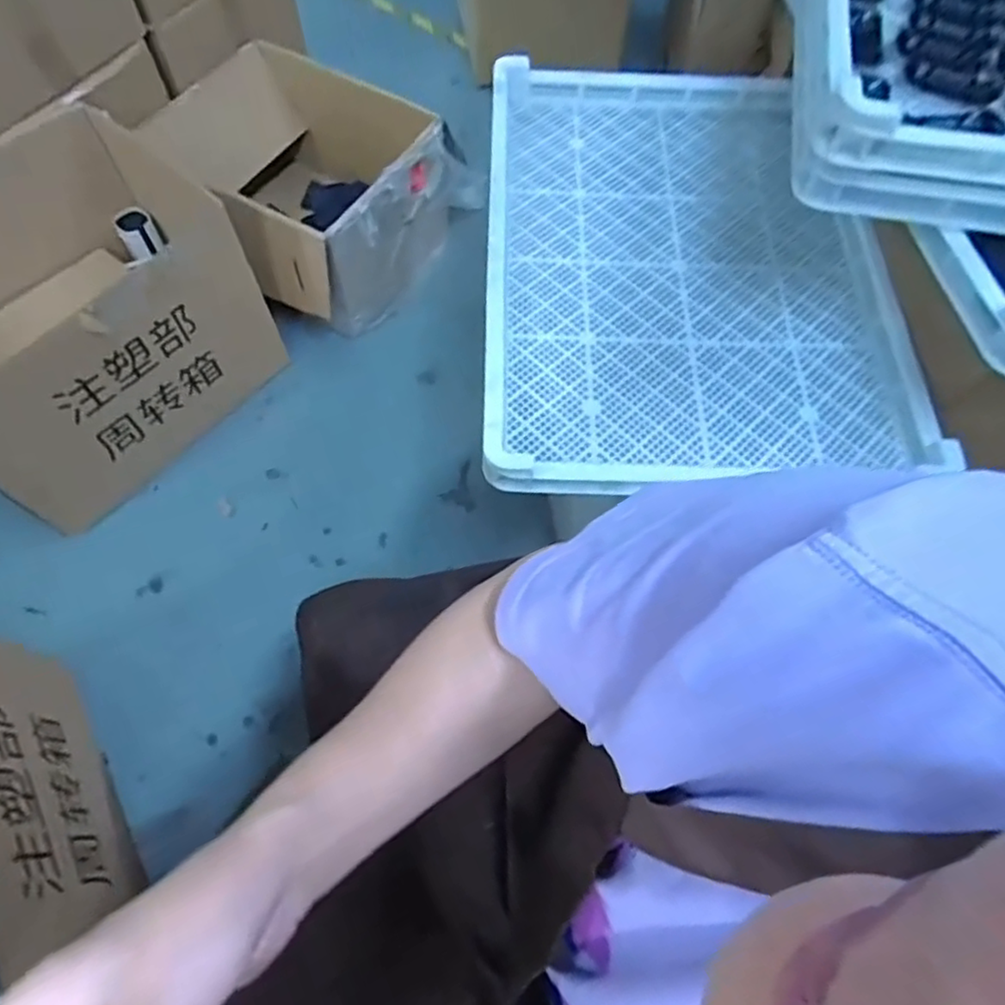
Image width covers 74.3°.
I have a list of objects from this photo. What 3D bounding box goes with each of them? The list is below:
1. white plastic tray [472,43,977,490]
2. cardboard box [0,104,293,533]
[{"bbox_3d":[0.263,-0.364,0.991,0.587,0.073,0.755,-1,64,-3],"label":"white plastic tray"},{"bbox_3d":[-0.752,-0.331,1.184,0.432,0.337,0.602,39,69,15],"label":"cardboard box"}]

